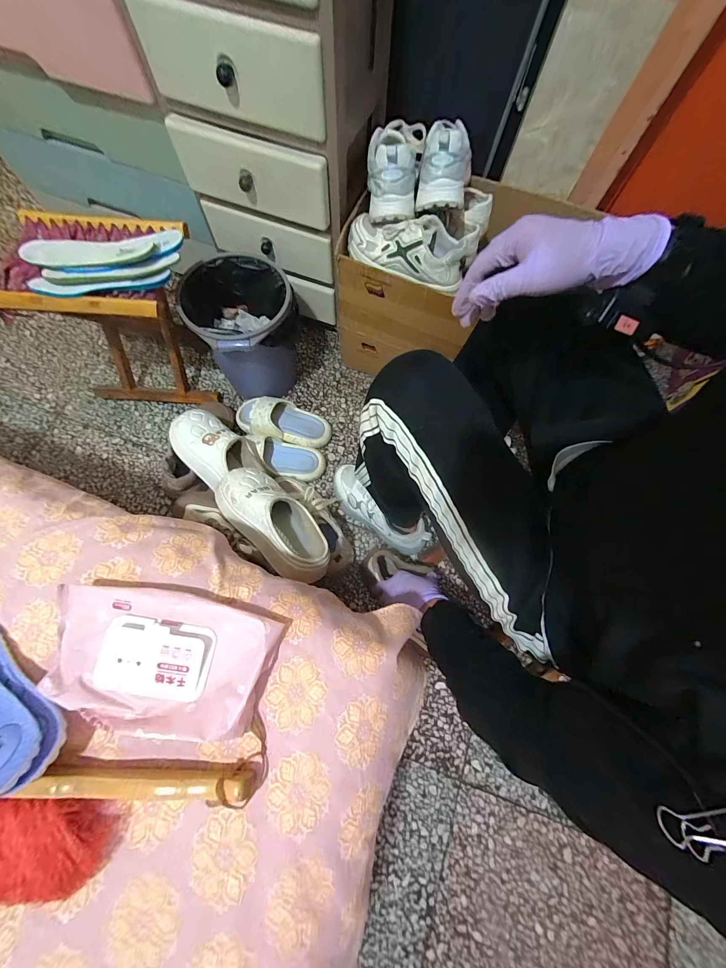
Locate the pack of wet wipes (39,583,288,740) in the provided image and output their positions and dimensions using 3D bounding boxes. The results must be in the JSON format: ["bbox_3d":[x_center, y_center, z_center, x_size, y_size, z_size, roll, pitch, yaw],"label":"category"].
[{"bbox_3d":[-0.189,0.161,0.297,0.207,0.039,0.116,11,71,1],"label":"pack of wet wipes"}]

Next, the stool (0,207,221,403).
[{"bbox_3d":[-0.512,-0.373,0.730,0.326,0.313,0.246,6,70,1],"label":"stool"}]

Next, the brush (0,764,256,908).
[{"bbox_3d":[-0.301,0.274,0.257,0.415,0.041,0.092,2,72,1],"label":"brush"}]

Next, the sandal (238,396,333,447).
[{"bbox_3d":[-0.198,-0.161,0.801,0.239,0.079,0.109,14,71,4],"label":"sandal"}]

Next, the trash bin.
[{"bbox_3d":[-0.263,-0.347,0.764,0.219,0.247,0.246,-26,74,-10],"label":"trash bin"}]

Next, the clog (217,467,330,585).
[{"bbox_3d":[-0.160,0.063,0.568,0.253,0.085,0.107,43,75,11],"label":"clog"}]

